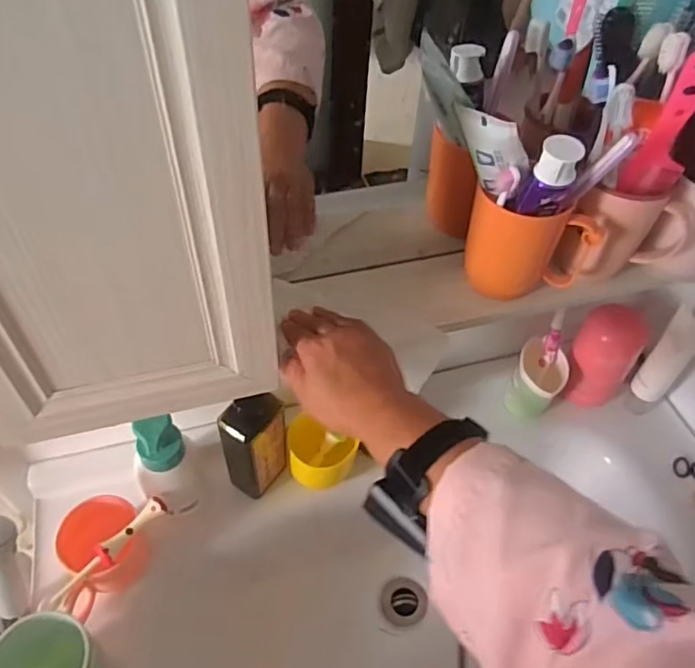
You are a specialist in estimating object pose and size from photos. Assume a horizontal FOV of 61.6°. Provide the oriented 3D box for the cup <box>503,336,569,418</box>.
[{"bbox_3d":[0.244,0.063,0.755,0.062,0.088,0.069,32,55,22],"label":"cup"}]

